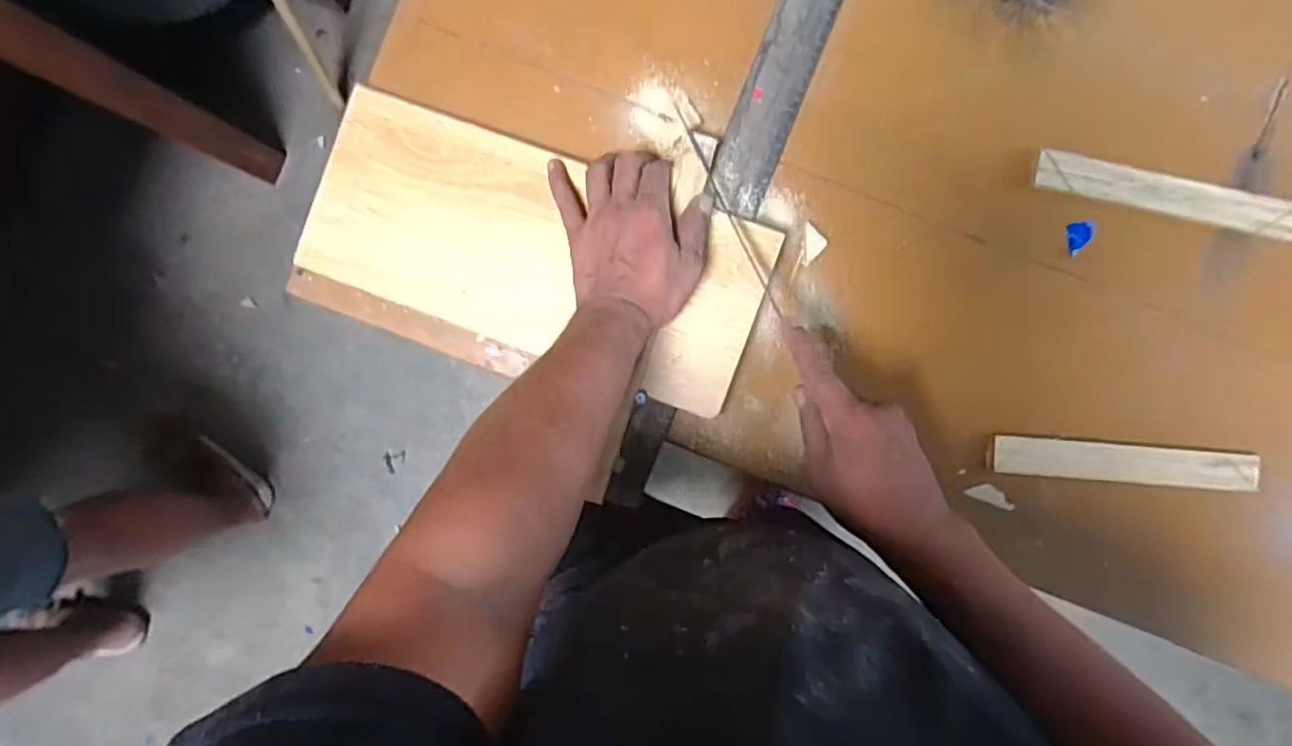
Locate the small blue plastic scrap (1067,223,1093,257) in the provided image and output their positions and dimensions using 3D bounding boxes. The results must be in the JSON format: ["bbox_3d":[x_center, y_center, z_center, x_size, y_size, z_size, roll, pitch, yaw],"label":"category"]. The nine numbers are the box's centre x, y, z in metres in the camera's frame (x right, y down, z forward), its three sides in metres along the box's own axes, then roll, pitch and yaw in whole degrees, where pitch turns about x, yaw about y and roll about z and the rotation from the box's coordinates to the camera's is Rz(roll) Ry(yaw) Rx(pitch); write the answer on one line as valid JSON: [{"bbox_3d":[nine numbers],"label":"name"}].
[{"bbox_3d":[0.357,-0.110,0.536,0.020,0.005,0.026,-6,91,3],"label":"small blue plastic scrap"}]

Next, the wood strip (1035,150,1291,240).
[{"bbox_3d":[0.417,-0.144,0.524,0.204,0.009,0.031,13,92,3],"label":"wood strip"}]

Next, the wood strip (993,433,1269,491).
[{"bbox_3d":[0.390,0.074,0.531,0.207,0.011,0.032,4,92,3],"label":"wood strip"}]

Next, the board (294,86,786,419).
[{"bbox_3d":[-0.088,-0.099,0.530,0.364,0.018,0.158,21,93,4],"label":"board"}]

